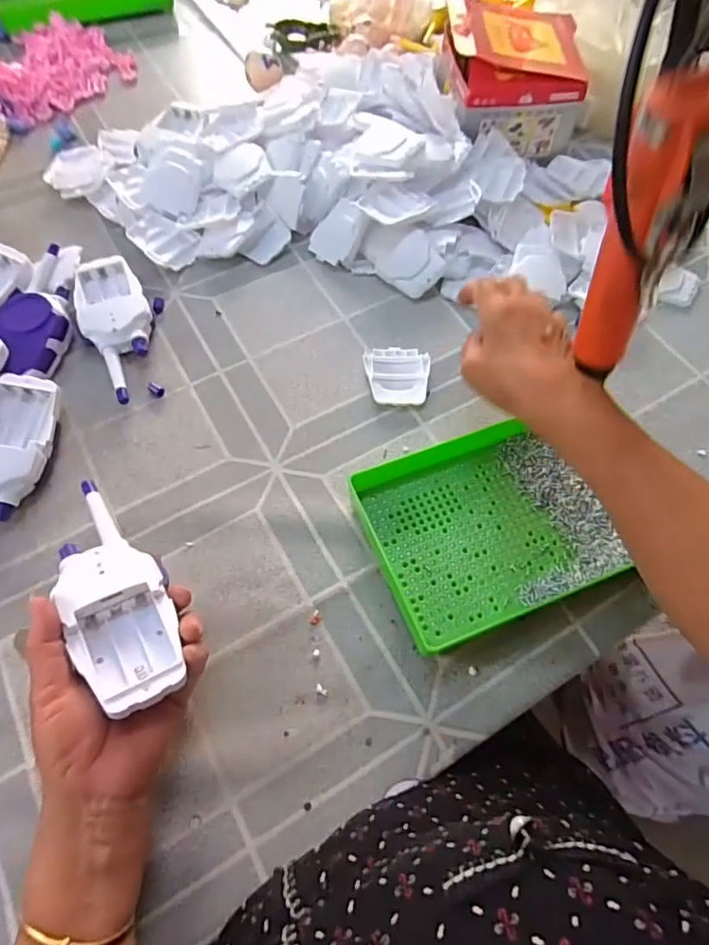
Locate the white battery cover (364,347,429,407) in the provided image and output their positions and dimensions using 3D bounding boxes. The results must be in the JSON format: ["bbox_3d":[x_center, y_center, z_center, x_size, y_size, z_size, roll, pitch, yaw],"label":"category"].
[{"bbox_3d":[0.041,-0.094,0.505,0.062,0.011,0.066,0,61,-1],"label":"white battery cover"}]

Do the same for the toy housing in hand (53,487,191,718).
[{"bbox_3d":[-0.155,0.071,0.337,0.057,0.026,0.157,-24,63,-14],"label":"toy housing in hand"}]

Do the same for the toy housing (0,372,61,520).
[{"bbox_3d":[-0.286,-0.003,0.424,0.063,0.032,0.163,3,63,0],"label":"toy housing"}]

